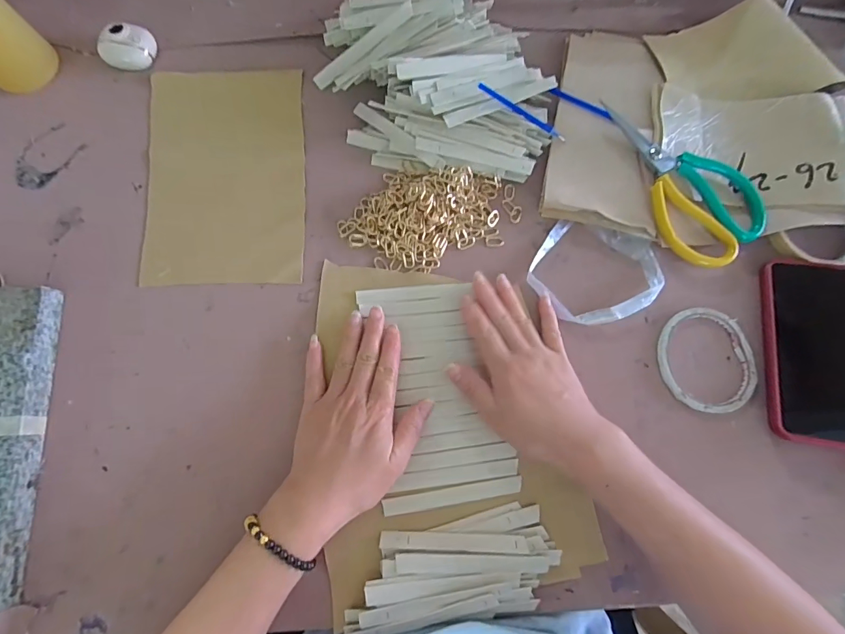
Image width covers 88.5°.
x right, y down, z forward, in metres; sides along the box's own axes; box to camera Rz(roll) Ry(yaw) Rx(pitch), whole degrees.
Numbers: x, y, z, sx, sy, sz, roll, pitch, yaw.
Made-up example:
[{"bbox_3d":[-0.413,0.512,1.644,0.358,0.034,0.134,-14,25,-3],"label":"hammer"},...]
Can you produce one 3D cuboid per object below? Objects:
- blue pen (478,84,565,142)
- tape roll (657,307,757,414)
[{"bbox_3d":[0.098,-0.197,0.423,0.101,0.006,0.009,23,76,-18],"label":"blue pen"},{"bbox_3d":[0.257,0.038,0.392,0.083,0.006,0.094,-5,76,-2],"label":"tape roll"}]

